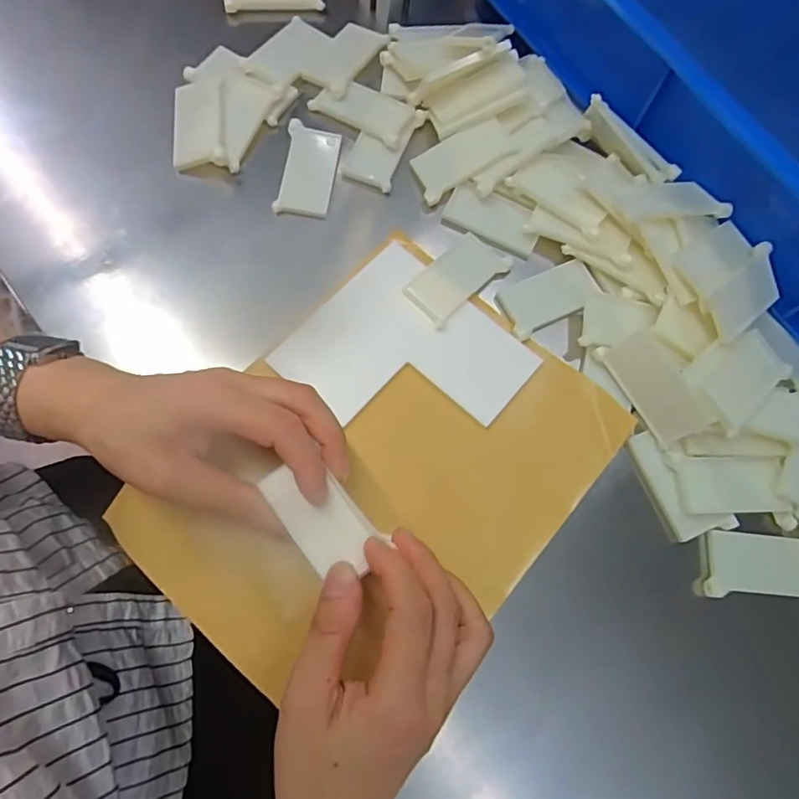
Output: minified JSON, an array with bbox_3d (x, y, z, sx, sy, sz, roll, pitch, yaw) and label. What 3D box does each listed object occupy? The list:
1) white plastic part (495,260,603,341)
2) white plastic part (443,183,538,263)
[{"bbox_3d":[0.105,-0.071,0.378,0.070,0.009,0.038,-22,77,-12],"label":"white plastic part"},{"bbox_3d":[0.069,-0.132,0.398,0.069,0.011,0.036,26,75,6],"label":"white plastic part"}]

